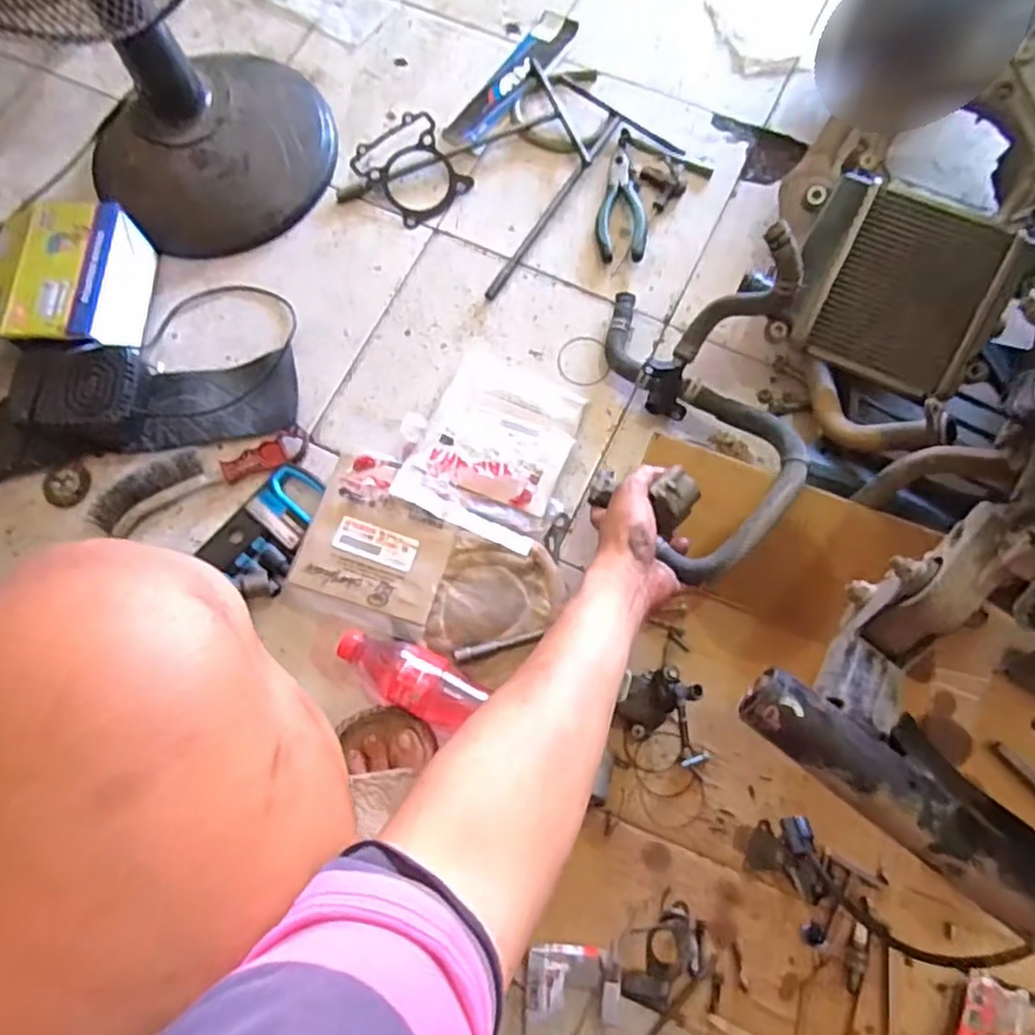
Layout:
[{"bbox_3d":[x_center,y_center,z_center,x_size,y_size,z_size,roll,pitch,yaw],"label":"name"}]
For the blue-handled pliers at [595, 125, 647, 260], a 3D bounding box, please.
[{"bbox_3d":[0.117,-0.375,0.775,0.052,0.012,0.172,-2,73,2],"label":"blue-handled pliers"}]

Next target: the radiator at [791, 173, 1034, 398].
[{"bbox_3d":[0.375,-0.228,0.651,0.188,0.031,0.181,24,95,4],"label":"radiator"}]

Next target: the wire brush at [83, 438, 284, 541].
[{"bbox_3d":[-0.347,-0.047,0.698,0.200,0.024,0.064,-27,74,-6],"label":"wire brush"}]

